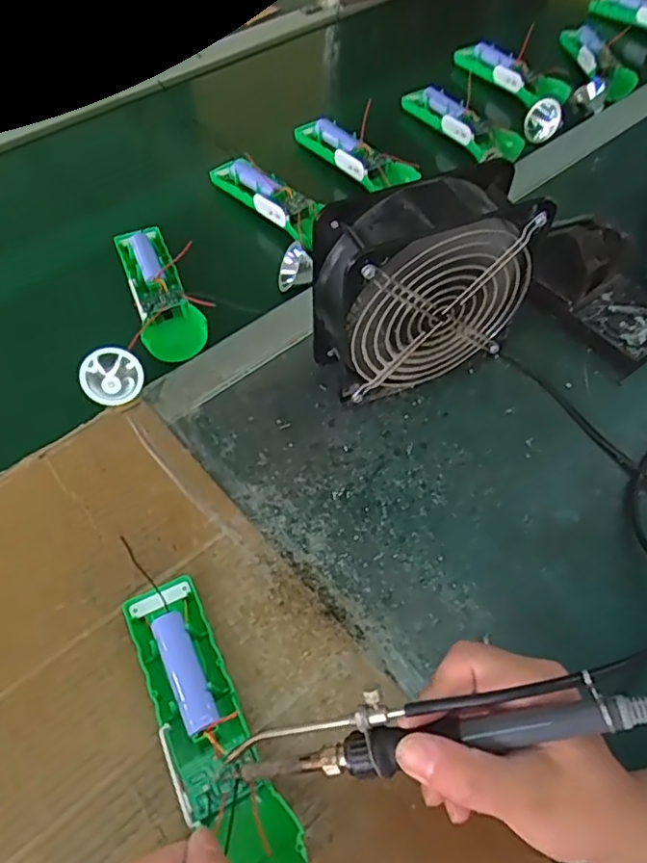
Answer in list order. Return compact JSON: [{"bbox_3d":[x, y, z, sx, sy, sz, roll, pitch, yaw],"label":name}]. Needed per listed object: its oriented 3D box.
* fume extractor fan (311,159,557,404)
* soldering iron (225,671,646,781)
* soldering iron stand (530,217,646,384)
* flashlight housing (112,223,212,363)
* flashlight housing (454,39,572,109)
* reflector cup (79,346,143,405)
[{"bbox_3d":[0.067,-0.090,0.426,0.147,0.162,0.057,-14,57,-14],"label":"fume extractor fan"},{"bbox_3d":[0.052,0.124,0.259,0.193,0.019,0.026,-15,55,13],"label":"soldering iron"},{"bbox_3d":[0.227,-0.114,0.477,0.069,0.075,0.108,-35,63,-22],"label":"soldering iron stand"},{"bbox_3d":[-0.137,-0.117,0.505,0.046,0.031,0.135,-21,59,-18],"label":"flashlight housing"},{"bbox_3d":[0.185,-0.354,0.619,0.029,0.046,0.149,-27,61,-21],"label":"flashlight housing"},{"bbox_3d":[-0.157,-0.041,0.457,0.042,0.025,0.042,-1,95,-12],"label":"reflector cup"}]

